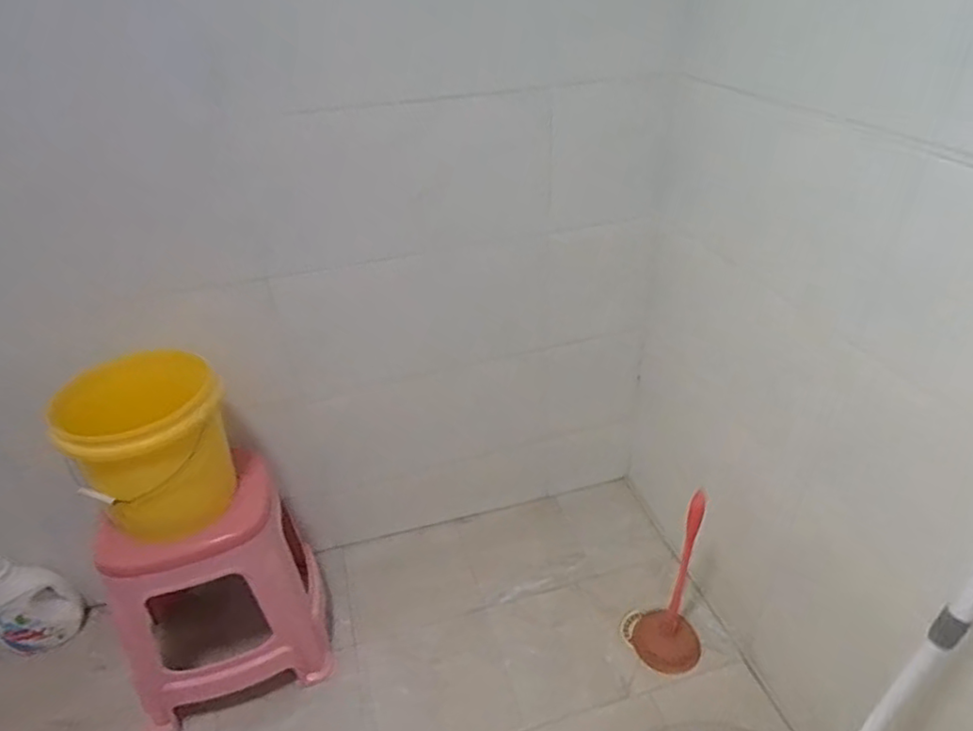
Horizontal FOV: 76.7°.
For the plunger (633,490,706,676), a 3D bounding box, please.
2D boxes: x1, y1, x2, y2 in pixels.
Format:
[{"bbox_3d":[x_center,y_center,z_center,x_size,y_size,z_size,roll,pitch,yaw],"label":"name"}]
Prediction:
[{"bbox_3d":[0.401,0.450,1.283,0.156,0.436,0.127,14,38,23],"label":"plunger"}]

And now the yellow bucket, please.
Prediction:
[{"bbox_3d":[-0.600,0.152,1.129,0.233,0.287,0.233,-1,34,1],"label":"yellow bucket"}]

